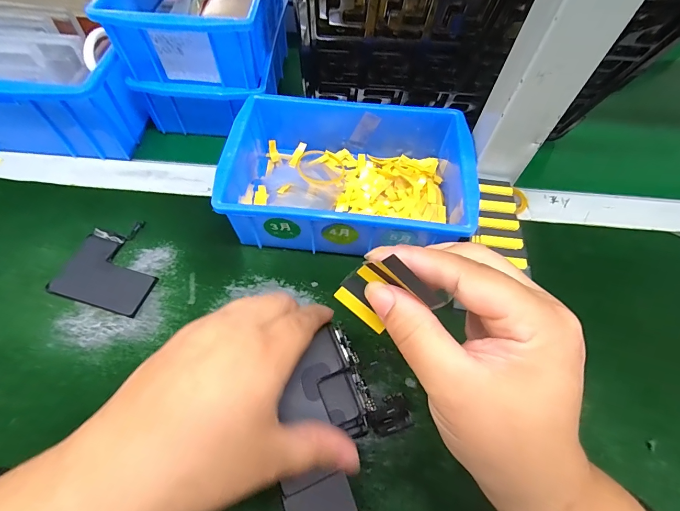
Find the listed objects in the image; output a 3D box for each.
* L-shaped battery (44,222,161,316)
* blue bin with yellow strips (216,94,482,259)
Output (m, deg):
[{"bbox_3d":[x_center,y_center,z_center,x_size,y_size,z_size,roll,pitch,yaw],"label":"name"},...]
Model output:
[{"bbox_3d":[-0.186,0.006,0.288,0.076,0.007,0.077,15,59,6],"label":"L-shaped battery"},{"bbox_3d":[0.008,-0.068,0.306,0.196,0.070,0.135,6,59,1],"label":"blue bin with yellow strips"}]

